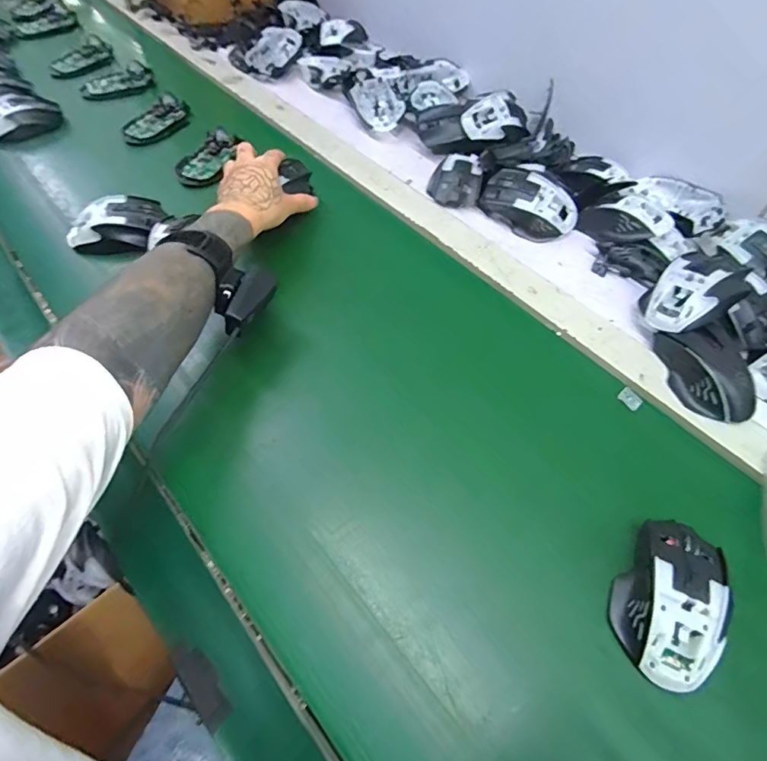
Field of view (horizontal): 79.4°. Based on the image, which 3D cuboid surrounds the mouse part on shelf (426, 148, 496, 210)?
[{"bbox_3d":[0.103,-0.272,0.623,0.073,0.034,0.089,24,60,14],"label":"mouse part on shelf"}]

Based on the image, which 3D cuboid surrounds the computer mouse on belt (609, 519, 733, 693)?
[{"bbox_3d":[0.213,0.159,0.339,0.065,0.031,0.112,25,61,15],"label":"computer mouse on belt"}]

